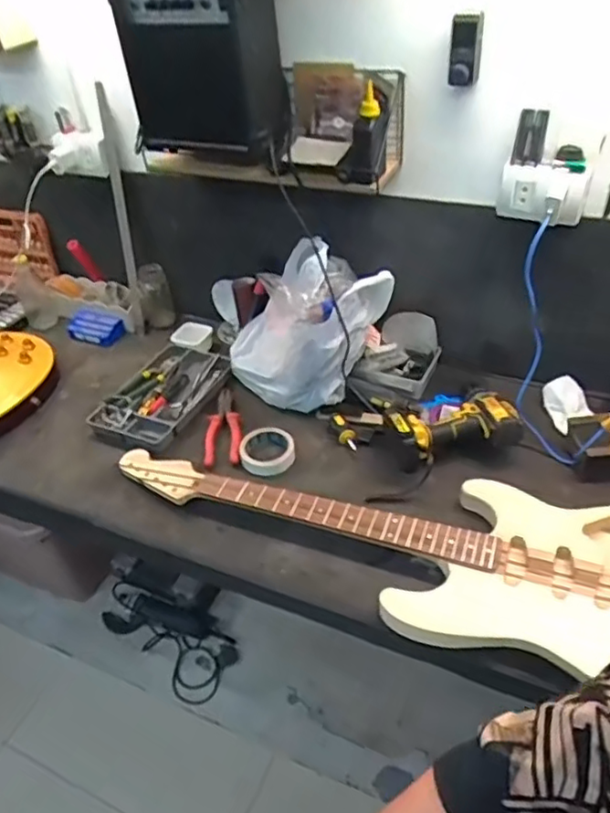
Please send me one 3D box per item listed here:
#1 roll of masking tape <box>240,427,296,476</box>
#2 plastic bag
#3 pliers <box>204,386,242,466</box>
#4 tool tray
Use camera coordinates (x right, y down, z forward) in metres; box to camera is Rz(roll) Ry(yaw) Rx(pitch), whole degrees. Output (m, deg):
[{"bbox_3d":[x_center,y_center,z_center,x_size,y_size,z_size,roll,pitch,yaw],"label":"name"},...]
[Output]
[{"bbox_3d":[-0.064,0.076,1.091,0.095,0.030,0.098,-1,37,1],"label":"roll of masking tape"},{"bbox_3d":[-0.003,-0.150,1.159,0.191,0.268,0.266,-29,45,-30],"label":"plastic bag"},{"bbox_3d":[-0.148,0.027,1.143,0.061,0.024,0.195,-4,37,-2],"label":"pliers"},{"bbox_3d":[-0.279,-0.025,1.227,0.159,0.041,0.274,14,40,20],"label":"tool tray"}]

